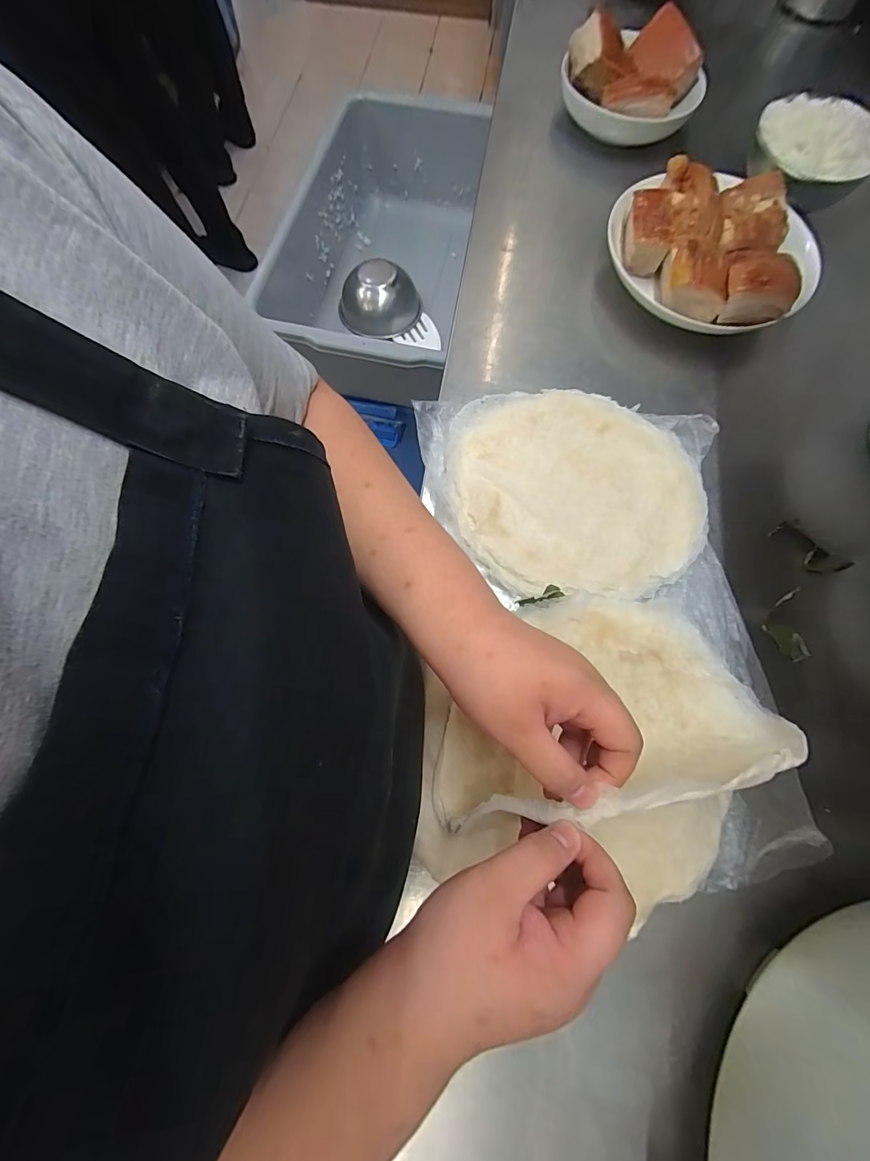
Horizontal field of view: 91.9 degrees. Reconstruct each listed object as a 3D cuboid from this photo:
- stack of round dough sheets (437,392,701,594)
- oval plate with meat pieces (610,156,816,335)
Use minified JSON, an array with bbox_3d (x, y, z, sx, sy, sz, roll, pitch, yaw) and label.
[{"bbox_3d":[0.149,-0.103,0.459,0.262,0.011,0.240,-2,73,-2],"label":"stack of round dough sheets"},{"bbox_3d":[0.334,-0.398,0.507,0.229,0.062,0.205,8,73,1],"label":"oval plate with meat pieces"}]

